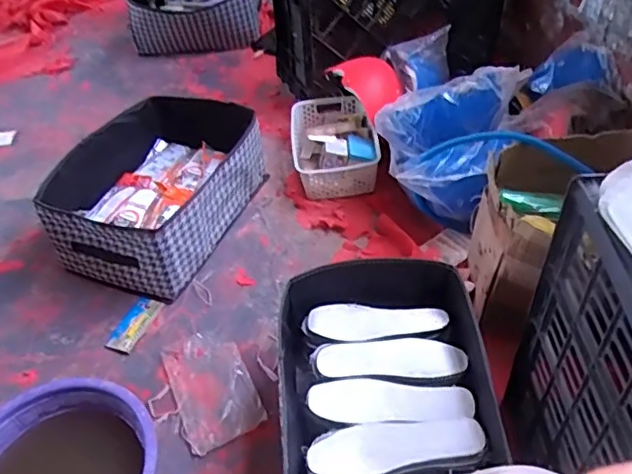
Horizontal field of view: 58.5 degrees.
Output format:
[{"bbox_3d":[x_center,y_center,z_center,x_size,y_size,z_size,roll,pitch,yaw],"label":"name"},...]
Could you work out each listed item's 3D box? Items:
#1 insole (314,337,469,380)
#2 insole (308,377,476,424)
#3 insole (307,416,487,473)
[{"bbox_3d":[0.114,0.184,0.856,0.218,0.014,0.069,-1,46,5],"label":"insole"},{"bbox_3d":[0.105,0.230,0.800,0.226,0.018,0.072,-2,46,4],"label":"insole"},{"bbox_3d":[0.107,0.277,0.755,0.228,0.017,0.064,-8,46,-1],"label":"insole"}]

